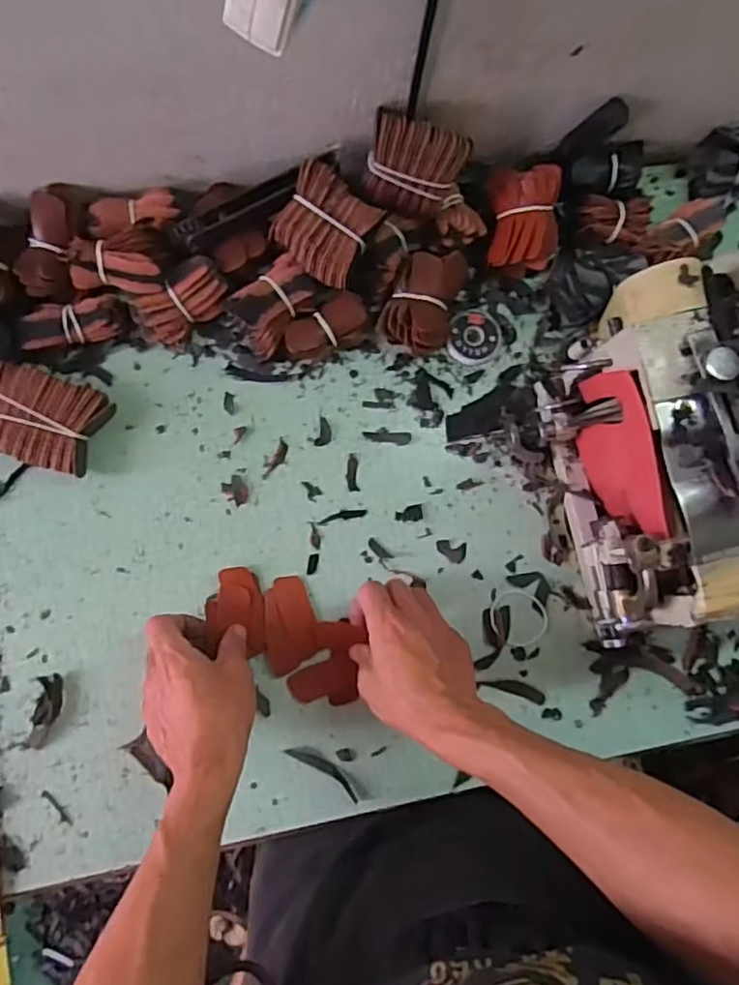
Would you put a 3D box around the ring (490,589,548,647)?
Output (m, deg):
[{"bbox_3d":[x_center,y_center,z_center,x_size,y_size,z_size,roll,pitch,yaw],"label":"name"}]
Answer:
[{"bbox_3d":[0.135,0.112,0.563,0.053,0.004,0.049,1,84,-6],"label":"ring"}]

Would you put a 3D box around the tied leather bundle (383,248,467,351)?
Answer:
[{"bbox_3d":[0.051,-0.170,0.566,0.058,0.045,0.087,22,82,-4],"label":"tied leather bundle"}]

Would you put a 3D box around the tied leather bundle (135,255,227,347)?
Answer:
[{"bbox_3d":[-0.161,-0.163,0.547,0.077,0.037,0.042,-36,89,-9],"label":"tied leather bundle"}]

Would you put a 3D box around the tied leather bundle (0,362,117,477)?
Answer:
[{"bbox_3d":[-0.267,-0.059,0.523,0.085,0.034,0.073,16,83,-4],"label":"tied leather bundle"}]

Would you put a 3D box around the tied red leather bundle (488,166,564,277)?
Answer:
[{"bbox_3d":[0.137,-0.239,0.570,0.059,0.064,0.086,-1,84,-6],"label":"tied red leather bundle"}]

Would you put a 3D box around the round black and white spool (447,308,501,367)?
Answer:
[{"bbox_3d":[0.097,-0.144,0.585,0.052,0.011,0.049,1,84,-6],"label":"round black and white spool"}]

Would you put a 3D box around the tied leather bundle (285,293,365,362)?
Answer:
[{"bbox_3d":[-0.039,-0.145,0.562,0.075,0.027,0.037,-28,88,-8],"label":"tied leather bundle"}]

